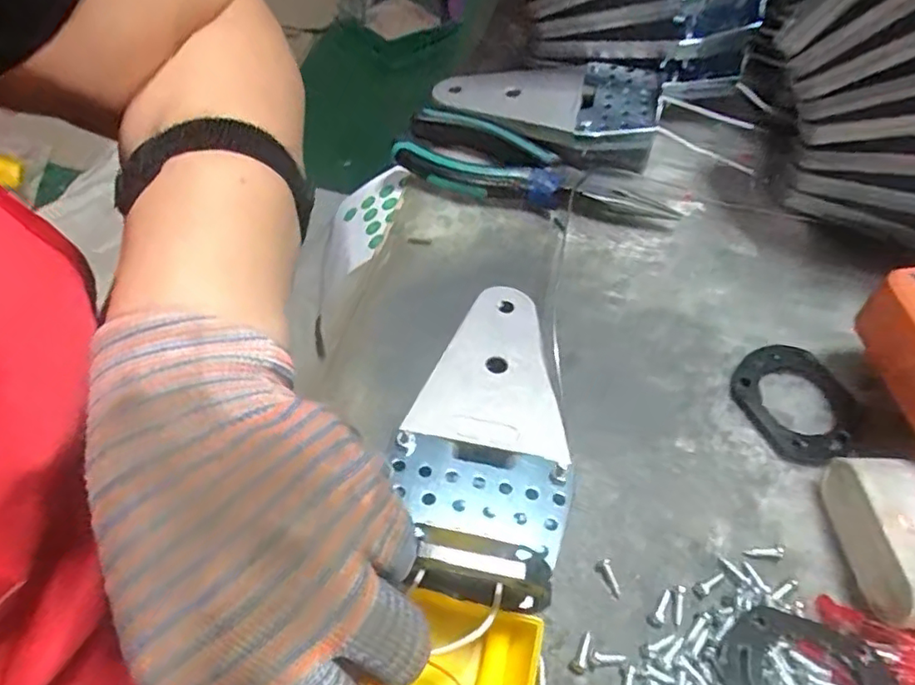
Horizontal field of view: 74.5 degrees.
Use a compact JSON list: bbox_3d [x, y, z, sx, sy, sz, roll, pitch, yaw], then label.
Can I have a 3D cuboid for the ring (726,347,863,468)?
[{"bbox_3d":[0.157,0.026,0.280,0.054,0.005,0.055,2,56,-3],"label":"ring"}]

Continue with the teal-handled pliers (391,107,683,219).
[{"bbox_3d":[0.041,-0.094,0.343,0.154,0.023,0.049,21,57,10],"label":"teal-handled pliers"}]

